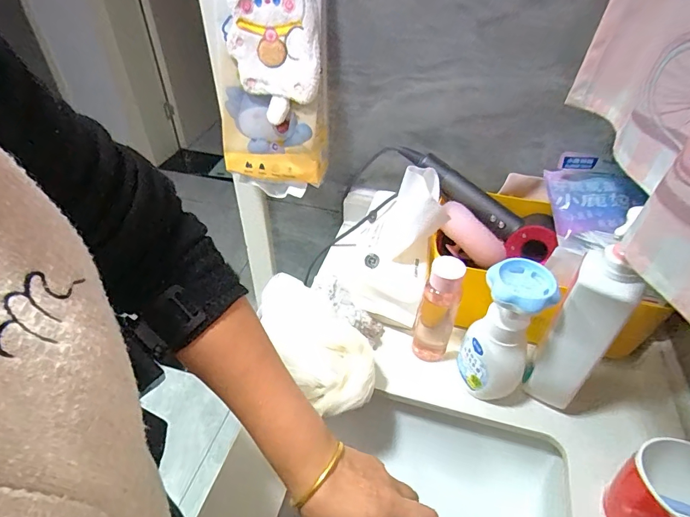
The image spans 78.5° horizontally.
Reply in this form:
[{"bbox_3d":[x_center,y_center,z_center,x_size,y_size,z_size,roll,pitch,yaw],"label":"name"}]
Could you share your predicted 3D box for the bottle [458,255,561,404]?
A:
[{"bbox_3d":[0.180,0.090,0.493,0.072,0.185,0.065,15,44,15],"label":"bottle"}]

